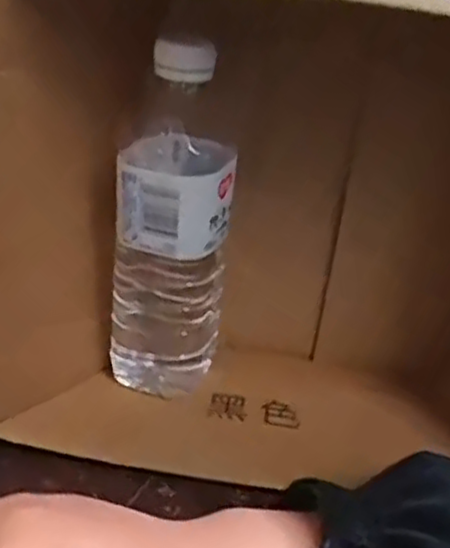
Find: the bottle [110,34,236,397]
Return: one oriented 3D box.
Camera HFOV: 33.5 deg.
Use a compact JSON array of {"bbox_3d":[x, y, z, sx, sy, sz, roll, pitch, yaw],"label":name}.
[{"bbox_3d":[-0.030,-0.026,0.441,0.065,0.205,0.069,7,30,-1],"label":"bottle"}]

